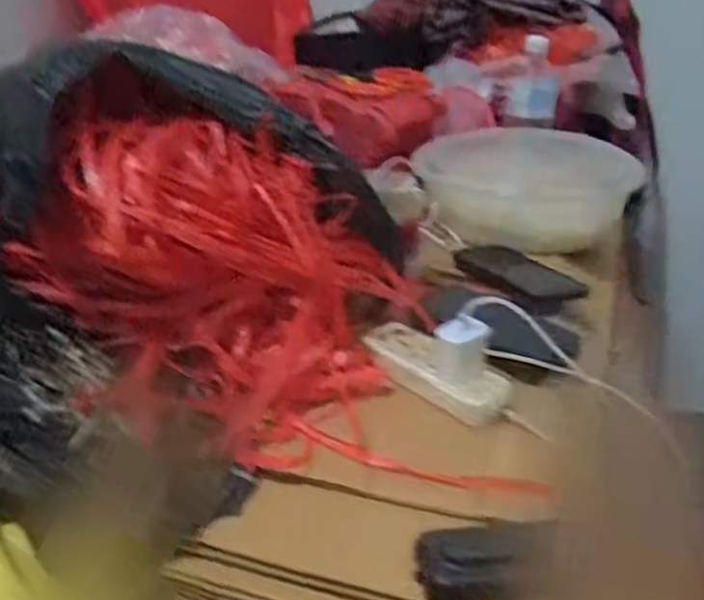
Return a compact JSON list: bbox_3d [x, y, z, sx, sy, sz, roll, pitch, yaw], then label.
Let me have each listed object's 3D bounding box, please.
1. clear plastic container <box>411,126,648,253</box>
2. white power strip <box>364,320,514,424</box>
[{"bbox_3d":[0.231,-0.150,0.933,0.265,0.088,0.243,6,28,12],"label":"clear plastic container"},{"bbox_3d":[0.069,0.059,0.610,0.148,0.026,0.058,24,36,38],"label":"white power strip"}]

